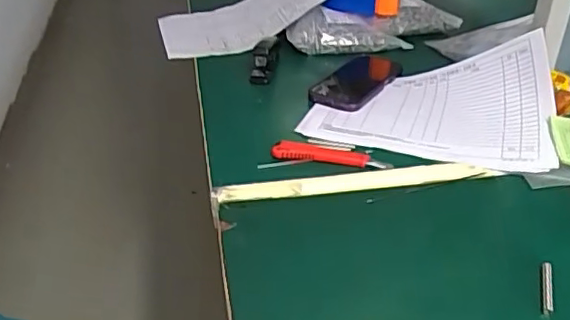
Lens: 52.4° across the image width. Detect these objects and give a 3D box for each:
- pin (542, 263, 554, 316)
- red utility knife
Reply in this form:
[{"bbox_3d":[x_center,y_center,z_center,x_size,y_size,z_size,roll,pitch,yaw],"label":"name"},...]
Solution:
[{"bbox_3d":[0.229,0.112,0.504,0.009,0.006,0.060,12,35,15],"label":"pin"},{"bbox_3d":[0.052,-0.005,0.670,0.134,0.017,0.023,6,34,8],"label":"red utility knife"}]

